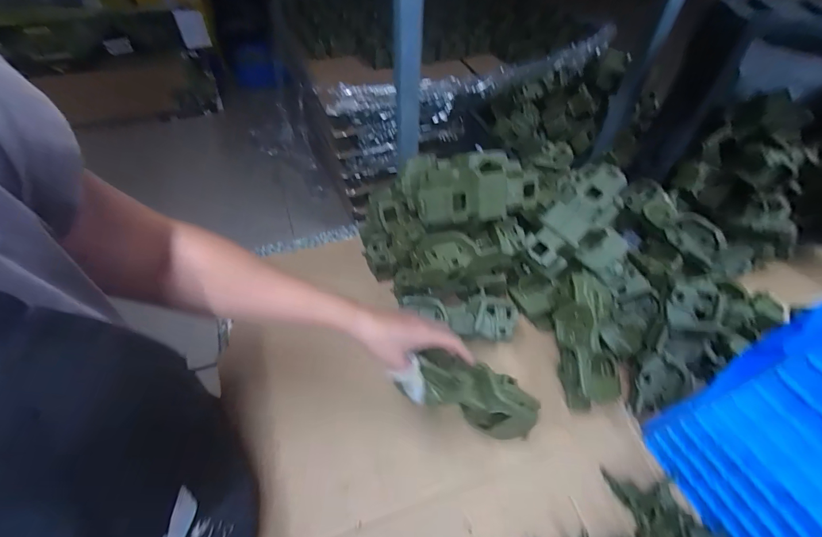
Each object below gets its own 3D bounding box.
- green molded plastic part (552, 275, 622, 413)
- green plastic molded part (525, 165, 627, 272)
[{"bbox_3d":[0.247,0.100,0.522,0.078,0.059,0.189,5,73,3],"label":"green molded plastic part"},{"bbox_3d":[0.274,-0.064,0.581,0.136,0.042,0.185,41,87,-7],"label":"green plastic molded part"}]

